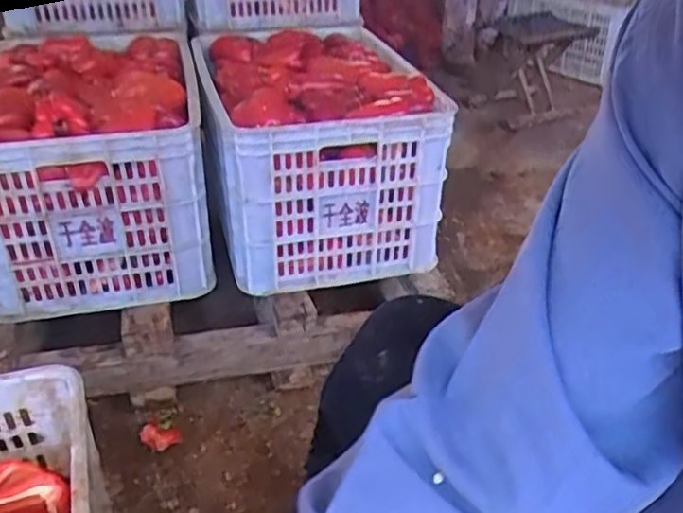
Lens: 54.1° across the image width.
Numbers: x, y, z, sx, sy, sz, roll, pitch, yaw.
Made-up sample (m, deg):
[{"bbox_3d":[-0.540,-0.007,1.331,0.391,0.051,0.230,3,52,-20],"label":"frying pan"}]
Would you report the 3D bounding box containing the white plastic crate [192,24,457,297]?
[{"bbox_3d":[-0.065,-0.214,1.229,0.358,0.291,0.513,-9,34,-14],"label":"white plastic crate"}]

